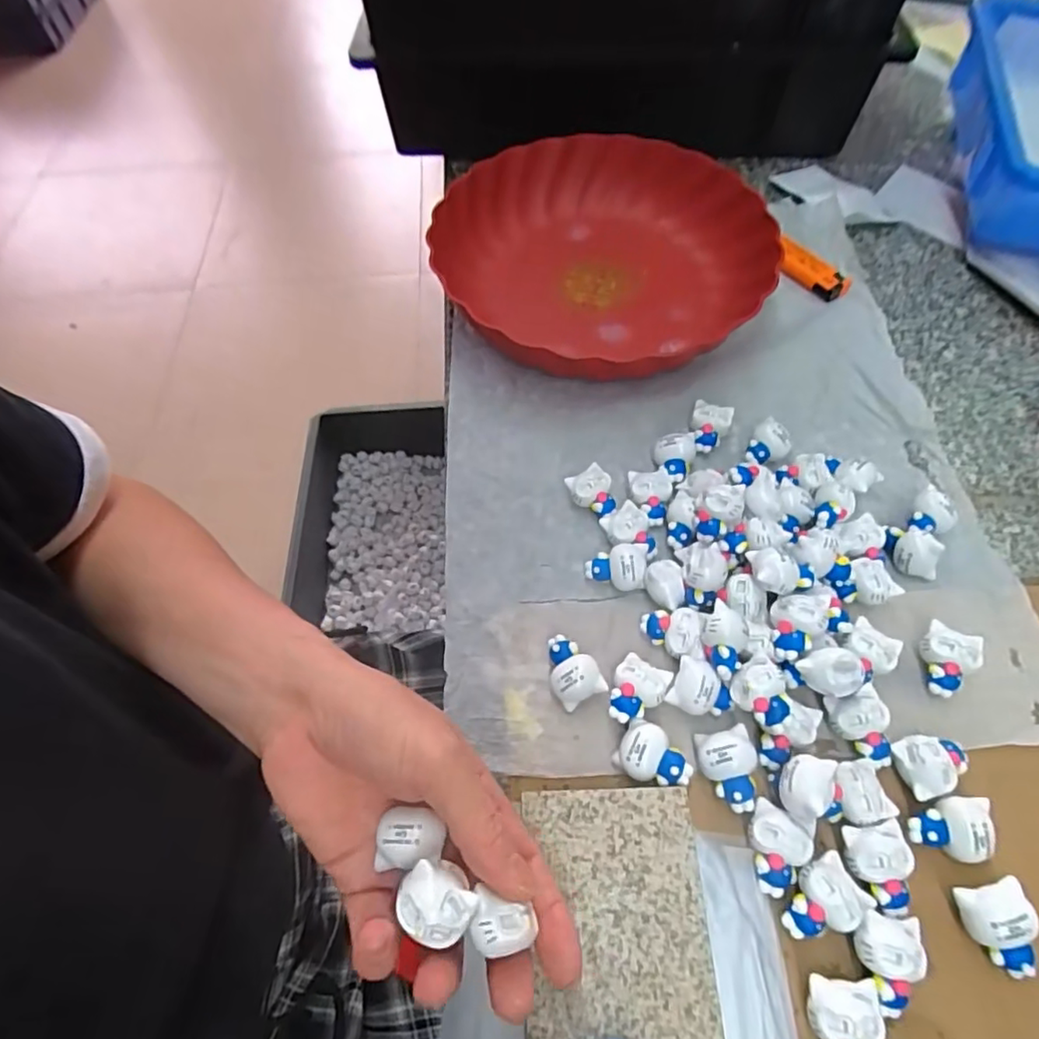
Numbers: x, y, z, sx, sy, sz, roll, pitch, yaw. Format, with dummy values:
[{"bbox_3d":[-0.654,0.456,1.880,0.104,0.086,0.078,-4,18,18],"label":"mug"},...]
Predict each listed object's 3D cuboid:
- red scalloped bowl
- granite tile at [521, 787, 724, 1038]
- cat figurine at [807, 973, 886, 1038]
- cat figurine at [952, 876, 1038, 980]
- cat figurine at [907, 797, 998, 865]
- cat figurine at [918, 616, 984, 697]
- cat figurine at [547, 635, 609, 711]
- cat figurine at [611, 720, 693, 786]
[{"bbox_3d":[0.066,-0.197,0.448,0.231,0.052,0.231,-1,59,2],"label":"red scalloped bowl"},{"bbox_3d":[0.040,0.186,0.241,0.073,0.017,0.139,-2,59,1],"label":"granite tile"},{"bbox_3d":[0.125,0.197,0.230,0.025,0.020,0.034,3,59,4],"label":"cat figurine"},{"bbox_3d":[0.195,0.166,0.242,0.023,0.020,0.033,-11,59,-4],"label":"cat figurine"},{"bbox_3d":[0.187,0.135,0.262,0.030,0.019,0.025,4,59,5],"label":"cat figurine"},{"bbox_3d":[0.213,0.070,0.301,0.025,0.018,0.033,27,64,17],"label":"cat figurine"},{"bbox_3d":[0.025,0.077,0.306,0.022,0.021,0.035,-28,62,-13],"label":"cat figurine"},{"bbox_3d":[0.063,0.113,0.283,0.033,0.017,0.024,27,64,18],"label":"cat figurine"}]

